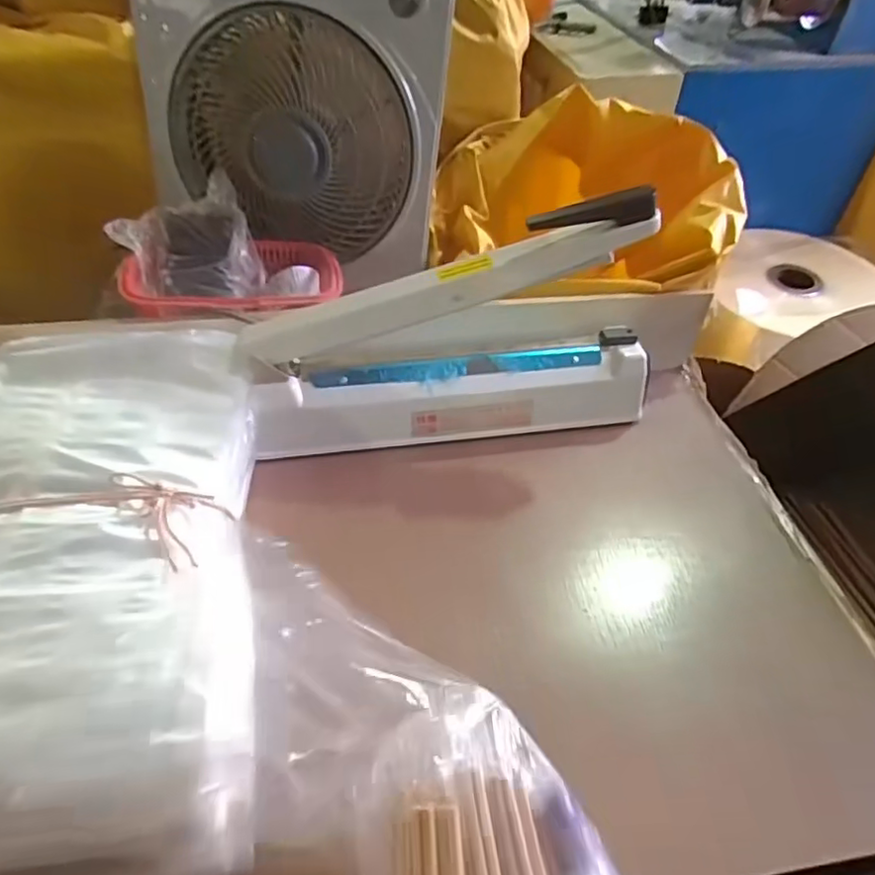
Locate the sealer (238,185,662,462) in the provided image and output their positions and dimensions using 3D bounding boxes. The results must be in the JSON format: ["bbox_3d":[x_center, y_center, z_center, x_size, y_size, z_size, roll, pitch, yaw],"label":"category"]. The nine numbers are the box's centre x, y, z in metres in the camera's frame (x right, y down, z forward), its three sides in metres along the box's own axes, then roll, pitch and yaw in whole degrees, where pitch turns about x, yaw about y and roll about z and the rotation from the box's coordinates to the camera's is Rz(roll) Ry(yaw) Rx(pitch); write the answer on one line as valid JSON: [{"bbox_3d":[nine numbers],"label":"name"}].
[{"bbox_3d":[0.029,-0.102,0.593,0.423,0.225,0.085,-8,48,-10],"label":"sealer"}]

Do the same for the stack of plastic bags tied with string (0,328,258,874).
[{"bbox_3d":[-0.274,0.091,0.471,0.250,0.099,0.436,-5,47,-7],"label":"stack of plastic bags tied with string"}]

